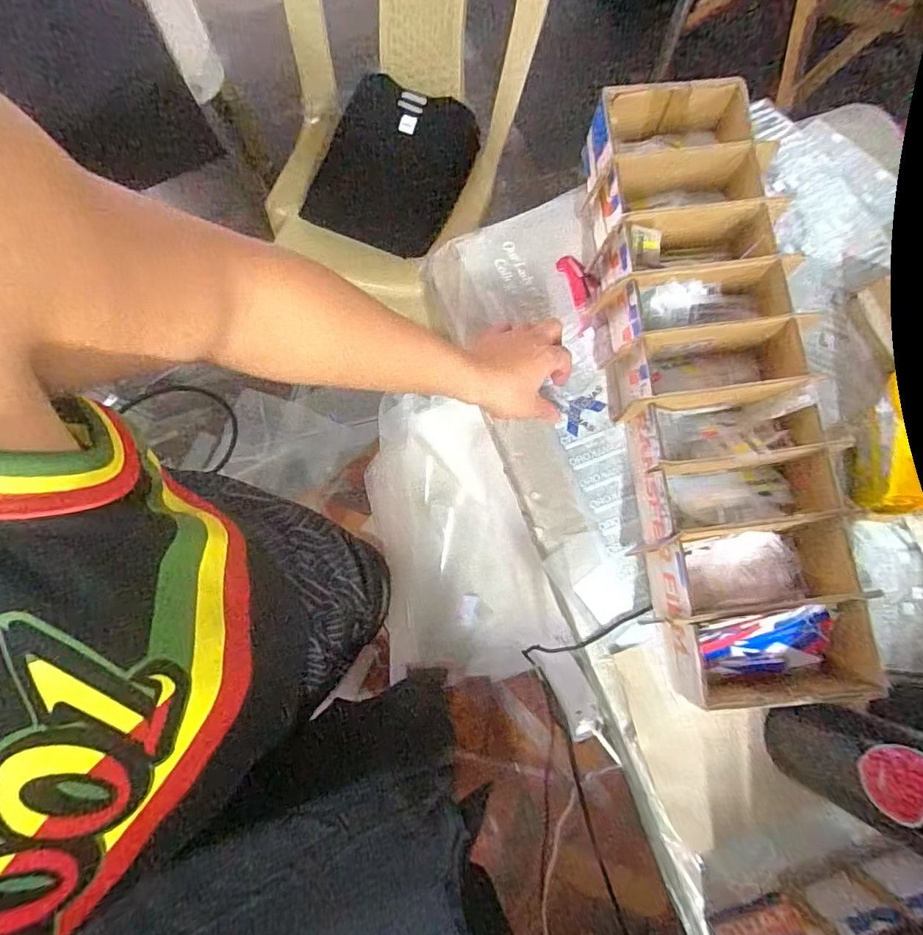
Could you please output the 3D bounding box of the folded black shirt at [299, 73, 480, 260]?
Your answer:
[{"bbox_3d":[-0.134,-0.575,1.042,0.257,0.034,0.302,27,108,-7],"label":"folded black shirt"}]

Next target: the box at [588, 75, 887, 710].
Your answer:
[{"bbox_3d":[0.248,-0.094,0.532,0.191,0.076,0.597,-2,78,0],"label":"box"}]

